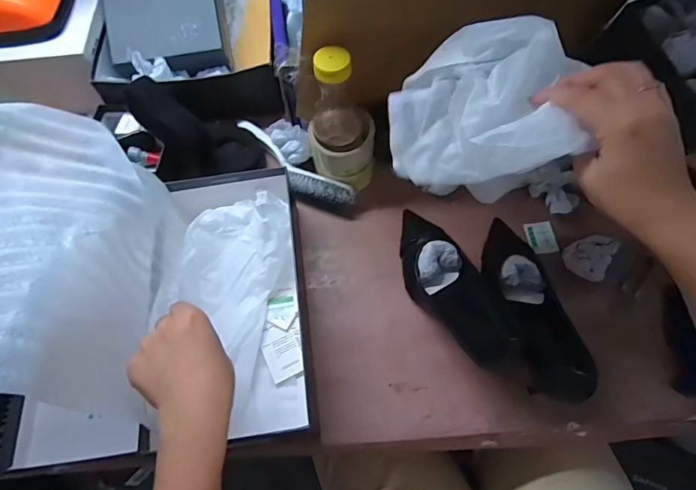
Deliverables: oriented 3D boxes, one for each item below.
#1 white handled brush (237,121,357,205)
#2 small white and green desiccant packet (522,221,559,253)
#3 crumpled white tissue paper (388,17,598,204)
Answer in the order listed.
[{"bbox_3d":[-0.086,-0.110,0.600,0.218,0.033,0.046,35,70,17],"label":"white handled brush"},{"bbox_3d":[0.256,-0.010,0.559,0.036,0.005,0.044,-9,70,2],"label":"small white and green desiccant packet"},{"bbox_3d":[0.108,-0.108,0.360,0.152,0.078,0.150,-12,74,30],"label":"crumpled white tissue paper"}]

